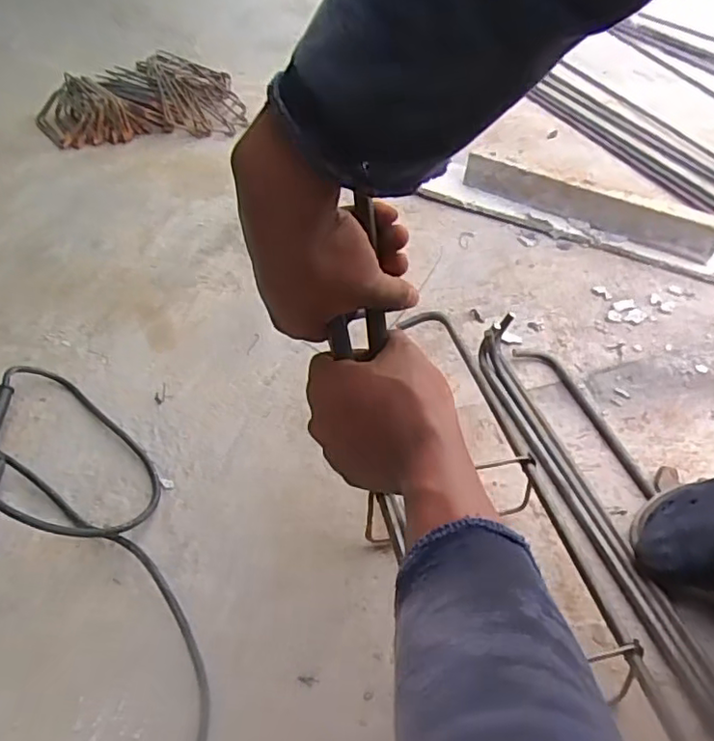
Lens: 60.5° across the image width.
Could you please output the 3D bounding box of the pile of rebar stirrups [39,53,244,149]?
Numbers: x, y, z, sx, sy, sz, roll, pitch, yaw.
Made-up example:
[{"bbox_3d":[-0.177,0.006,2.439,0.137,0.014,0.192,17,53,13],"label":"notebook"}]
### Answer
[{"bbox_3d":[-0.403,-0.517,1.156,0.359,0.083,0.217,-13,44,-18],"label":"pile of rebar stirrups"}]

